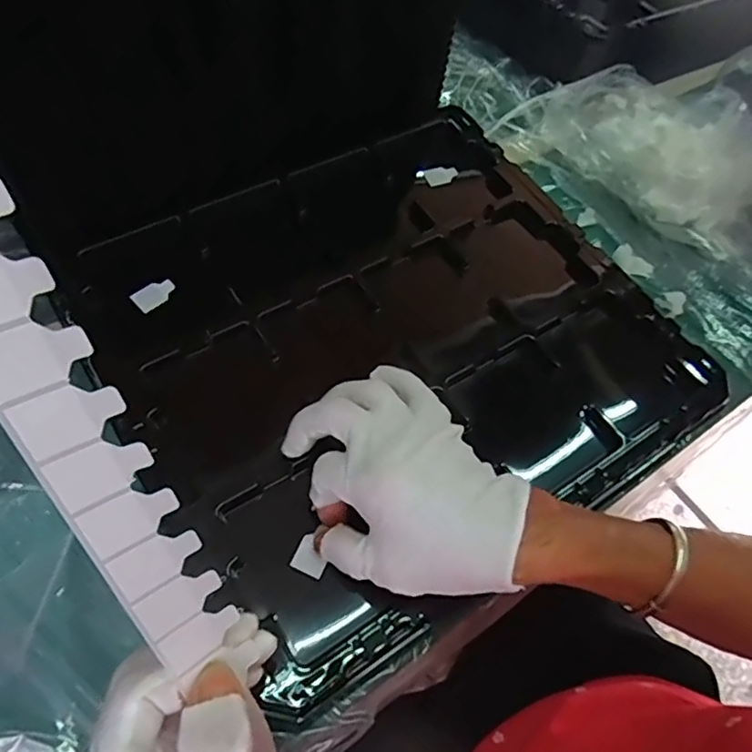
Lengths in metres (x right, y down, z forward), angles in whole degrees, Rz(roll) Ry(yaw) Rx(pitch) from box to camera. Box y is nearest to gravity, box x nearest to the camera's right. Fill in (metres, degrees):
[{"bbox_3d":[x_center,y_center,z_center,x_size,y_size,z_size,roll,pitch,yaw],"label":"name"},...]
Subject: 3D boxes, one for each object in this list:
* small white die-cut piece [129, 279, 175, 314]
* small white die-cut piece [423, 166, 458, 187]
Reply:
[{"bbox_3d":[-0.152,-0.056,0.406,0.029,0.004,0.018,-39,78,-21],"label":"small white die-cut piece"},{"bbox_3d":[0.055,-0.169,0.495,0.028,0.004,0.015,-15,85,-3],"label":"small white die-cut piece"}]

